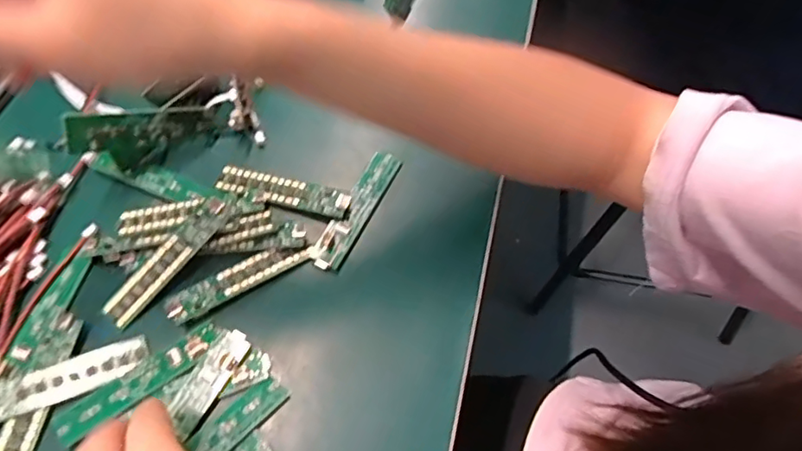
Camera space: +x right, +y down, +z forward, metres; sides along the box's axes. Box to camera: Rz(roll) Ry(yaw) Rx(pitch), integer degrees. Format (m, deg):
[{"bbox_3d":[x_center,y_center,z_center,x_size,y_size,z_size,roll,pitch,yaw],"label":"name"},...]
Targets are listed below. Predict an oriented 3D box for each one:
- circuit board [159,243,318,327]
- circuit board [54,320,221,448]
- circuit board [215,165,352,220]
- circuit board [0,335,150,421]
[{"bbox_3d":[-0.087,0.028,0.308,0.080,0.006,0.017,-27,66,-20],"label":"circuit board"},{"bbox_3d":[-0.130,0.076,0.281,0.083,0.007,0.018,-35,61,-19],"label":"circuit board"},{"bbox_3d":[-0.071,-0.020,0.336,0.081,0.008,0.018,15,63,7],"label":"circuit board"},{"bbox_3d":[-0.168,0.076,0.278,0.082,0.004,0.018,-17,74,-19],"label":"circuit board"}]

